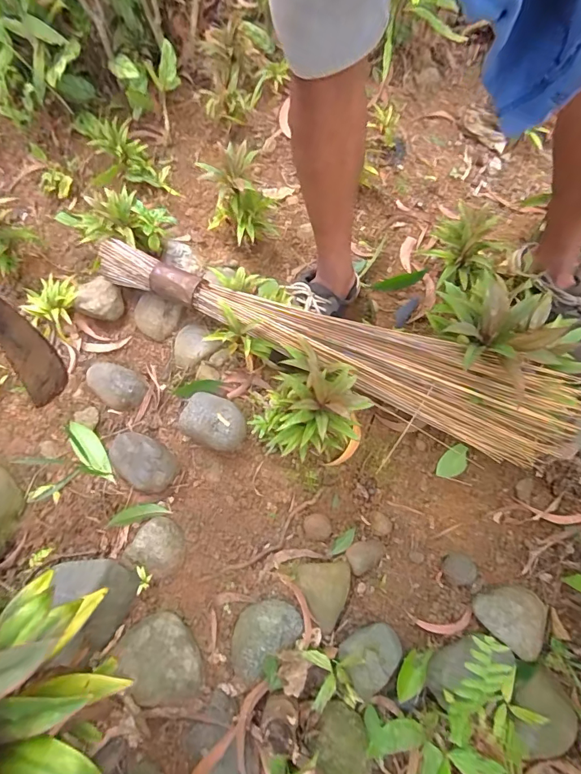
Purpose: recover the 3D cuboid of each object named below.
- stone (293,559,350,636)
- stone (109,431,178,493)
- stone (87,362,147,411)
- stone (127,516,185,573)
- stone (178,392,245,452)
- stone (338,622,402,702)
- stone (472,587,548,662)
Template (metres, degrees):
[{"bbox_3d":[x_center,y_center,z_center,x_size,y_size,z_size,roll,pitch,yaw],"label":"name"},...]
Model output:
[{"bbox_3d":[0.047,0.289,0.599,0.079,0.045,0.087,-3,70,-2],"label":"stone"},{"bbox_3d":[-0.229,0.116,0.669,0.108,0.052,0.077,21,71,7],"label":"stone"},{"bbox_3d":[-0.291,-0.008,0.715,0.105,0.035,0.071,34,73,11],"label":"stone"},{"bbox_3d":[-0.189,0.229,0.626,0.073,0.040,0.069,-2,67,4],"label":"stone"},{"bbox_3d":[-0.120,0.055,0.676,0.110,0.065,0.080,28,72,15],"label":"stone"},{"bbox_3d":[0.107,0.353,0.566,0.089,0.035,0.065,-22,63,-29],"label":"stone"},{"bbox_3d":[0.306,0.312,0.593,0.087,0.064,0.084,-2,67,4],"label":"stone"}]

